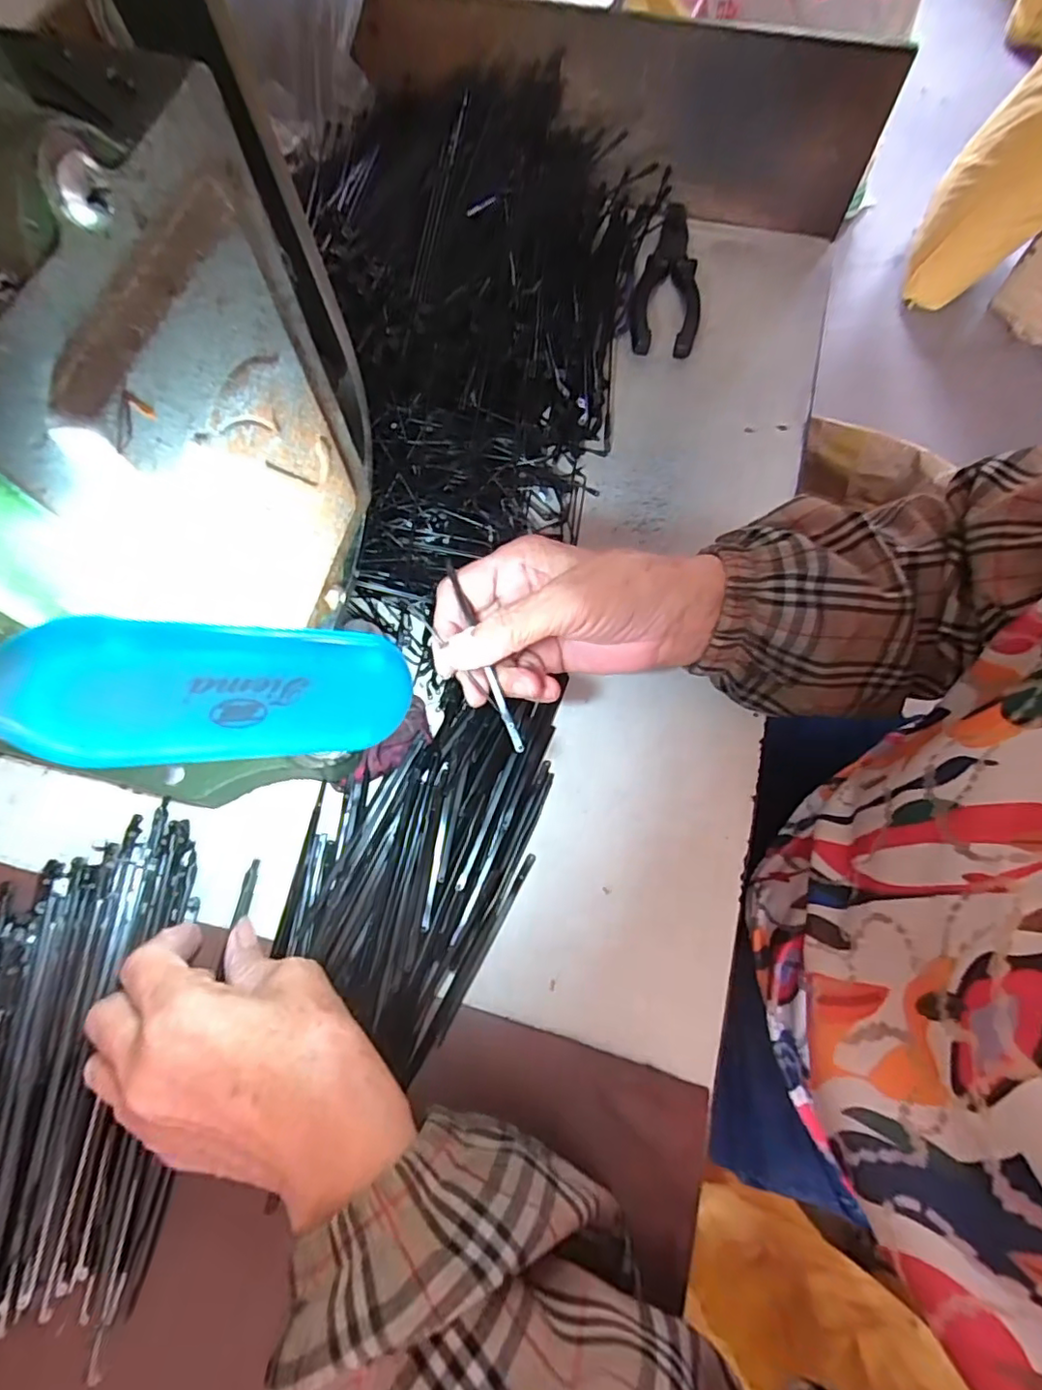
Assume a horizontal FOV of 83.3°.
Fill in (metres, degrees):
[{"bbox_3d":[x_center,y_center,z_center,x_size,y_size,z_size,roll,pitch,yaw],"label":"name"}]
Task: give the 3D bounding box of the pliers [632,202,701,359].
[{"bbox_3d":[0.119,-0.326,0.455,0.050,0.022,0.175,12,70,6],"label":"pliers"}]

